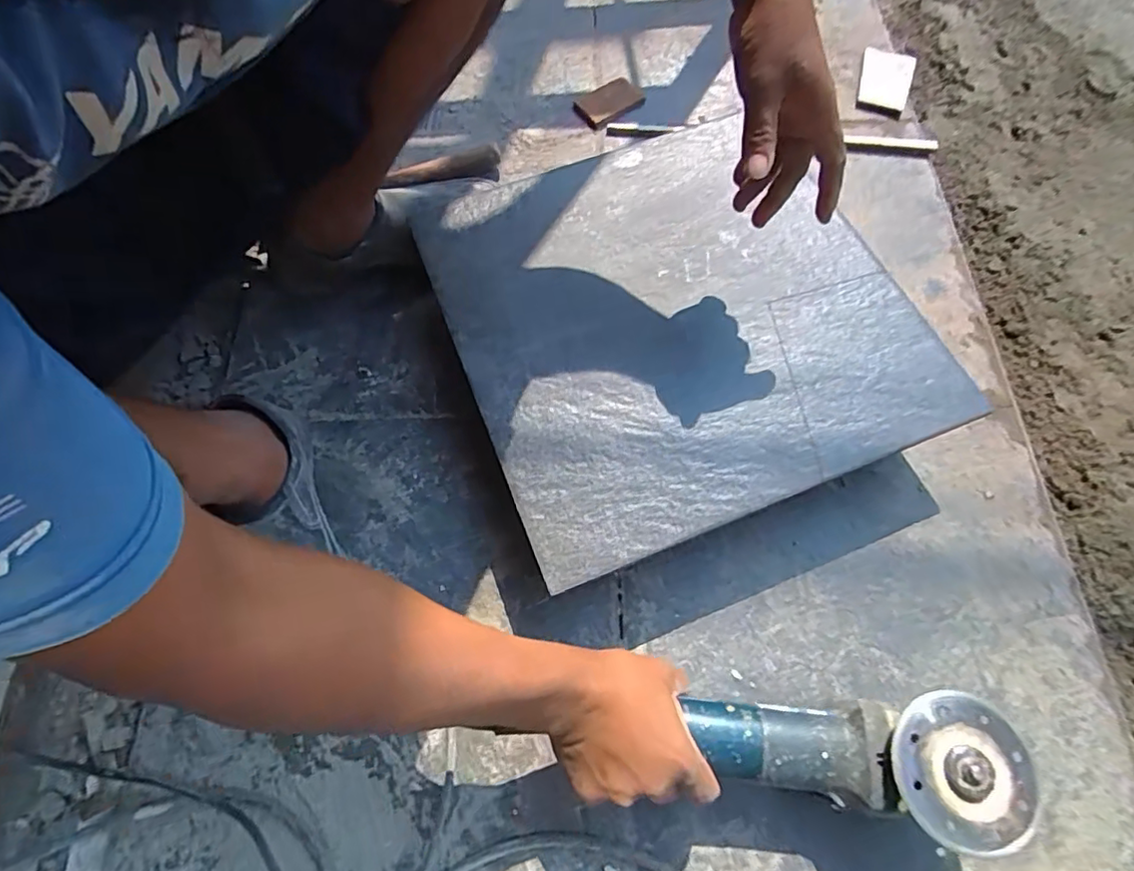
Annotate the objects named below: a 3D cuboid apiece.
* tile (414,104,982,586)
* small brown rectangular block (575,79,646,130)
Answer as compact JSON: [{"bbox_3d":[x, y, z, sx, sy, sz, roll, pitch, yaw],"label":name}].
[{"bbox_3d":[0.096,-0.116,0.534,0.386,0.015,0.385,-21,69,-8],"label":"tile"},{"bbox_3d":[0.053,-0.432,0.761,0.089,0.012,0.056,-34,72,-13],"label":"small brown rectangular block"}]

